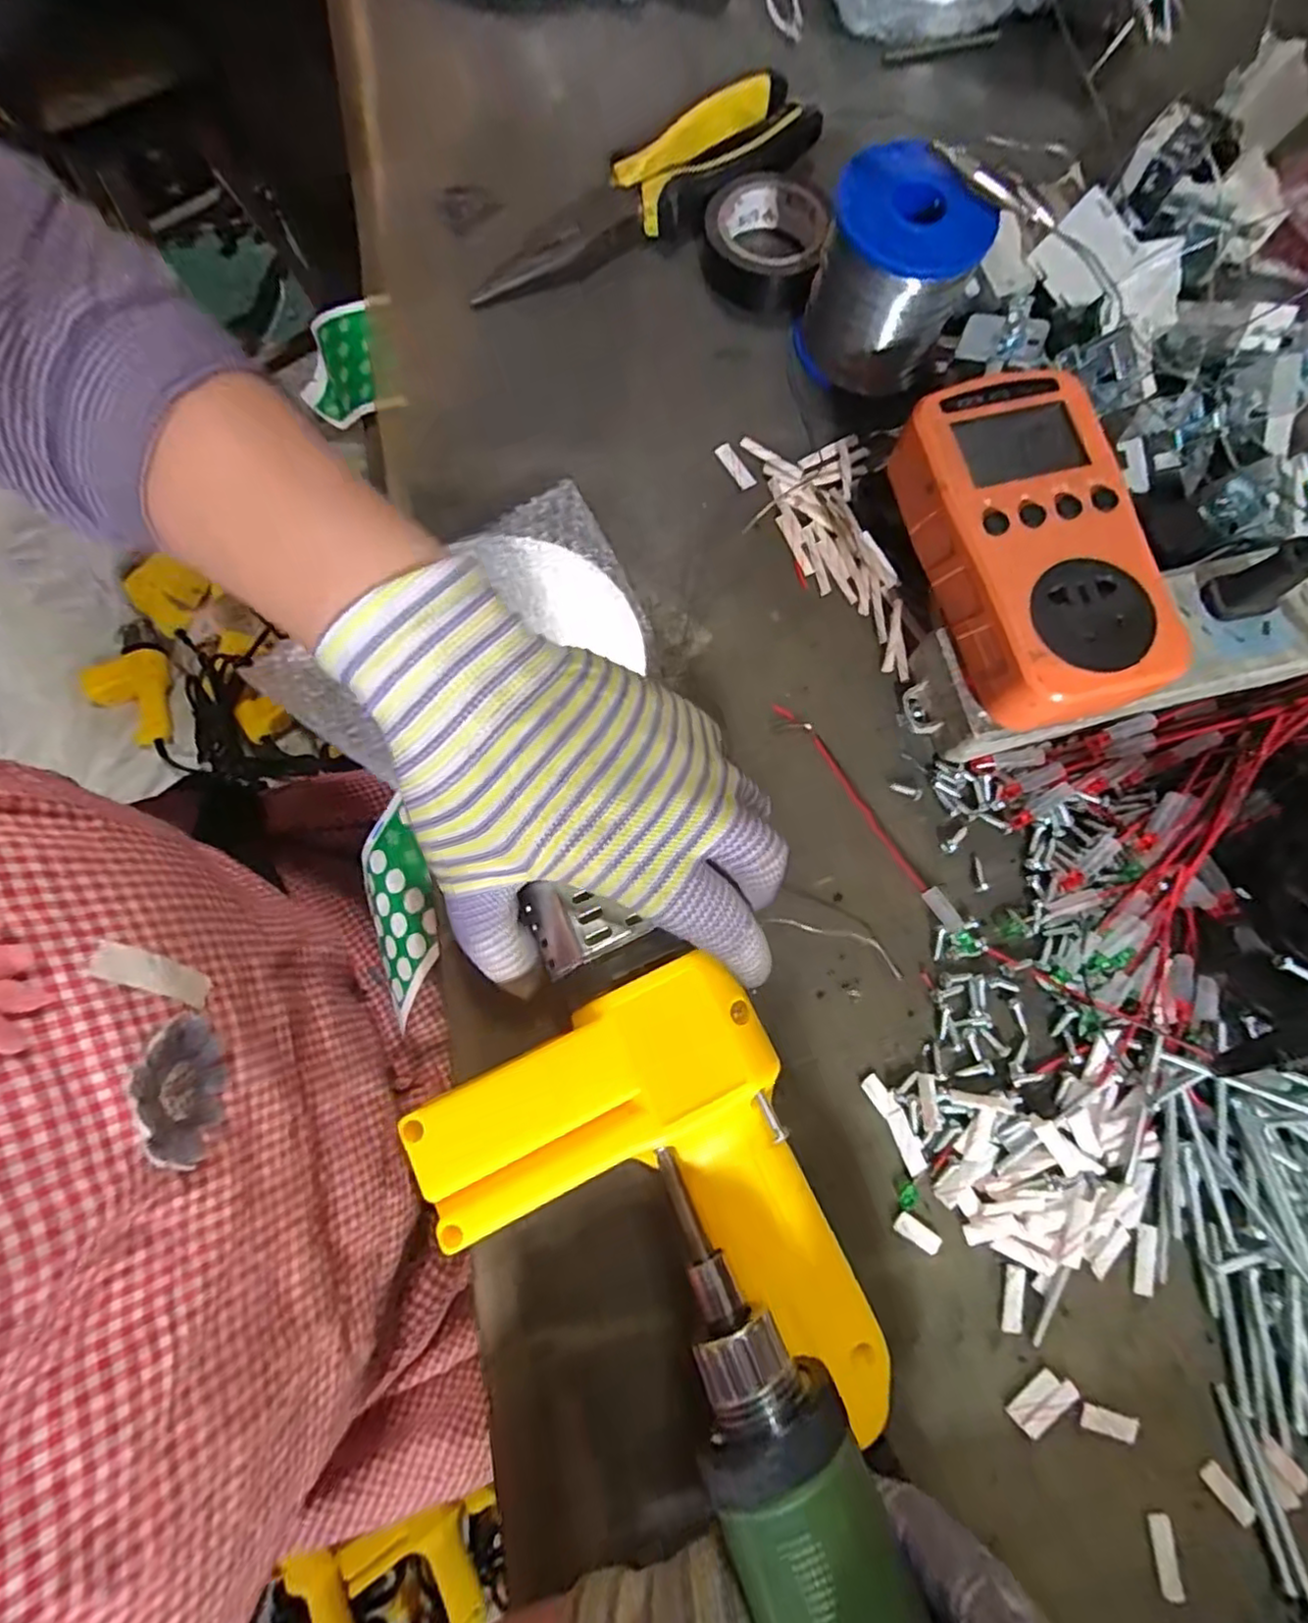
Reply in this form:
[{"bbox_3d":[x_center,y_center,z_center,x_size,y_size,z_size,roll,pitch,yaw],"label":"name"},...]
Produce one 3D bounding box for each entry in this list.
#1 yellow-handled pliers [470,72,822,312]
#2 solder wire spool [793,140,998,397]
[{"bbox_3d":[-0.005,-0.301,0.321,0.192,0.019,0.045,-31,80,-6],"label":"yellow-handled pliers"},{"bbox_3d":[0.104,-0.239,0.289,0.063,0.064,0.058,0,79,0],"label":"solder wire spool"}]

